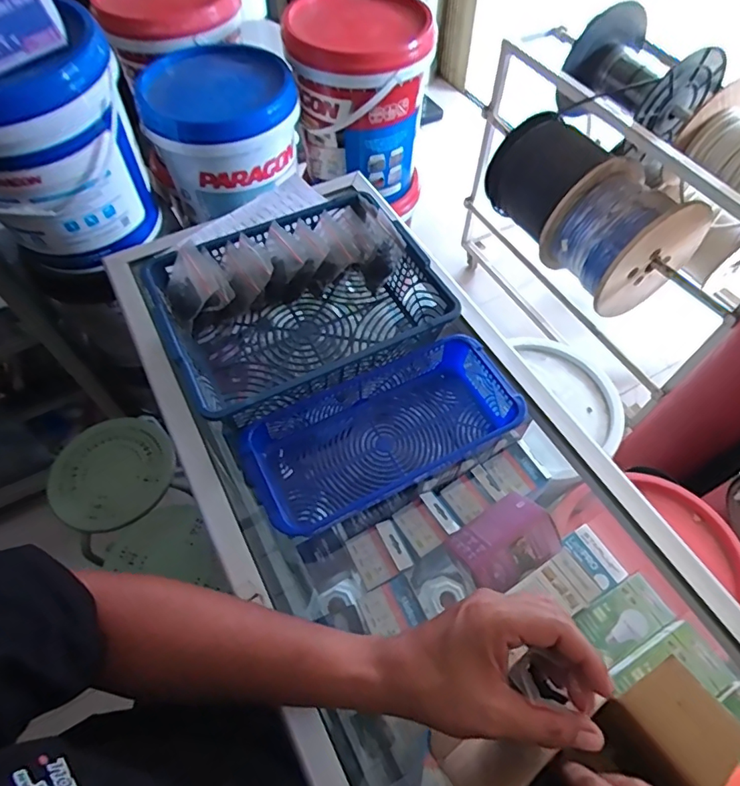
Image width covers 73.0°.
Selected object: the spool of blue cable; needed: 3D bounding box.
[{"bbox_3d":[0.647,-0.403,1.301,0.296,0.273,0.262,-20,60,-12],"label":"spool of blue cable"}]

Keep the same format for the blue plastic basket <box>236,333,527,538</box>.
[{"bbox_3d":[0.017,0.045,0.517,0.271,0.076,0.127,-25,61,-15],"label":"blue plastic basket"}]

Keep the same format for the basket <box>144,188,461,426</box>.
[{"bbox_3d":[-0.076,-0.086,0.571,0.281,0.112,0.222,-25,61,-15],"label":"basket"}]

